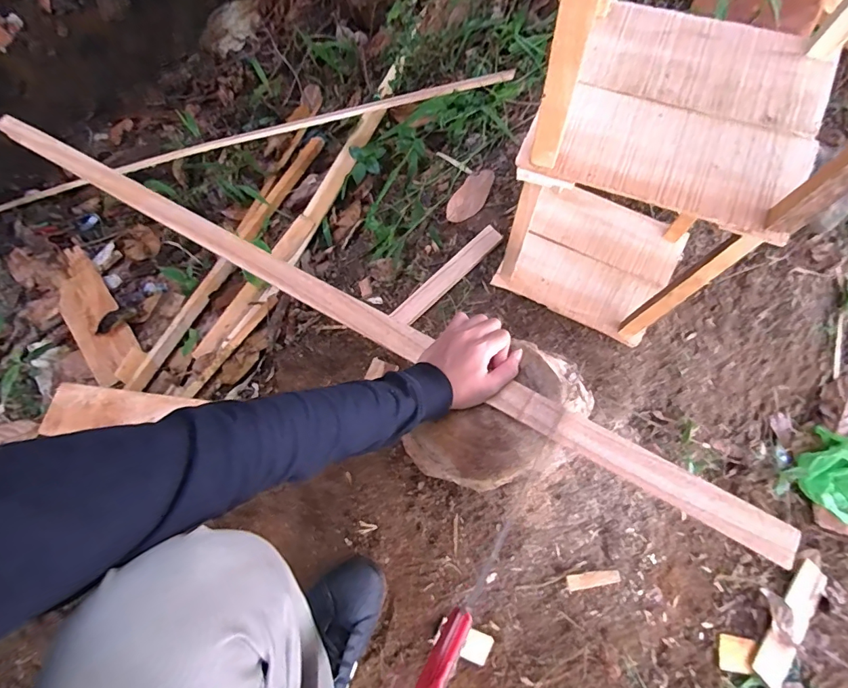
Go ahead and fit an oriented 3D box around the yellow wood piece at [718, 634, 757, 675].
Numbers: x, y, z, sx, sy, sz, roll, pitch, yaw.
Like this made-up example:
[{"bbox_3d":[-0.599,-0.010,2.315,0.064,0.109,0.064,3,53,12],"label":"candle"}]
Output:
[{"bbox_3d":[0.480,0.476,0.696,0.067,0.004,0.048,18,62,-7],"label":"yellow wood piece"}]

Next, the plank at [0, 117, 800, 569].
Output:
[{"bbox_3d":[-0.189,-0.094,0.637,1.282,0.025,0.044,29,72,18],"label":"plank"}]

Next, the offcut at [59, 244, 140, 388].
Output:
[{"bbox_3d":[-0.713,-0.066,0.976,0.106,0.022,0.337,-34,71,-11],"label":"offcut"}]

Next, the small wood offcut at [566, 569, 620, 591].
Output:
[{"bbox_3d":[0.236,0.328,0.633,0.073,0.007,0.020,-9,68,-2],"label":"small wood offcut"}]

